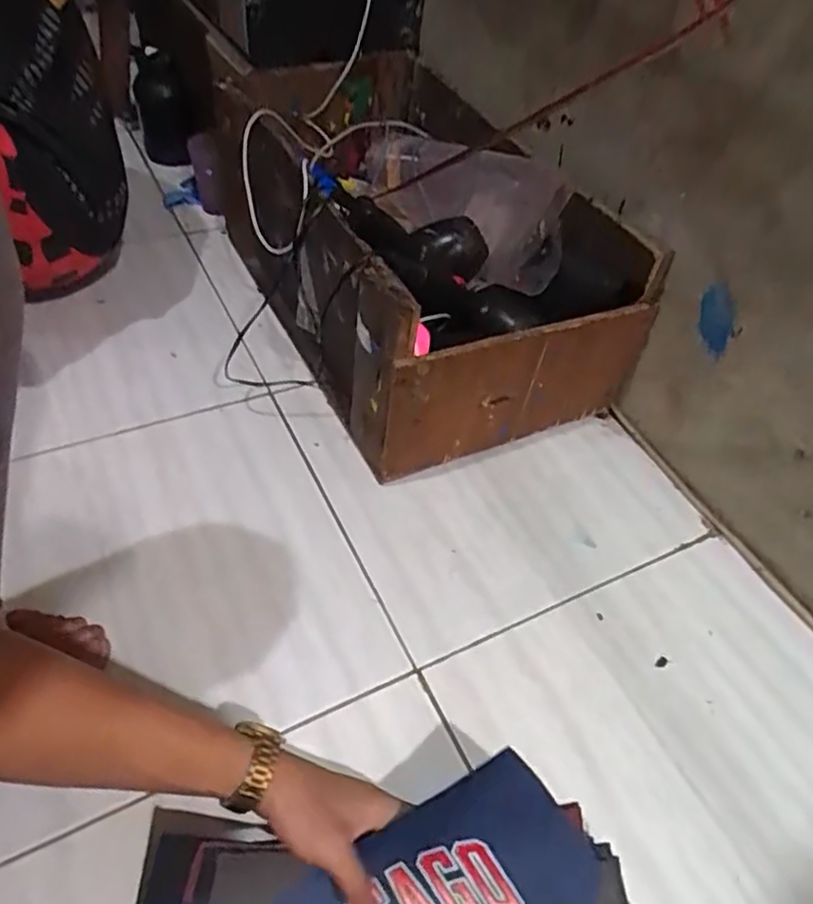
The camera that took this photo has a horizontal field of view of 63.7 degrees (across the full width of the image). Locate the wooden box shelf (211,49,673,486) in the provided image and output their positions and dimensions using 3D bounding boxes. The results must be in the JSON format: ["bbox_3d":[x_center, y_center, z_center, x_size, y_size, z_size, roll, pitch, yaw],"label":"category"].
[{"bbox_3d":[-0.022,-0.293,0.880,0.331,0.243,0.635,-20,54,-23],"label":"wooden box shelf"}]

